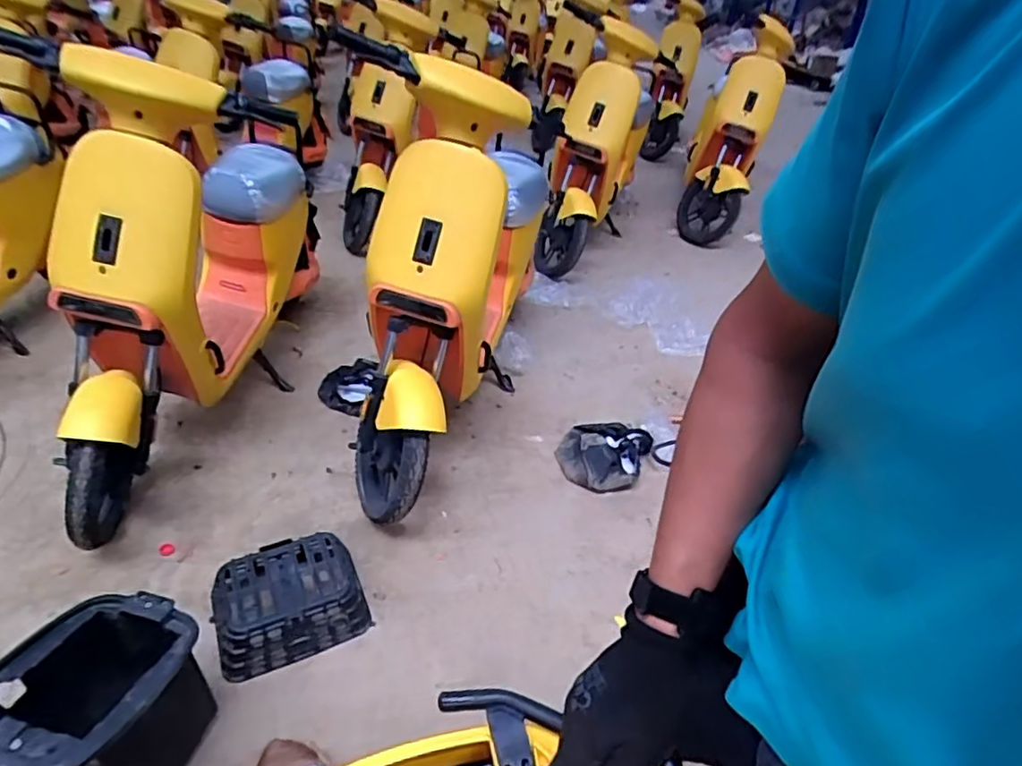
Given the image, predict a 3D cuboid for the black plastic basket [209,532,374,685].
[{"bbox_3d":[-0.490,0.482,1.344,0.304,0.121,0.227,-15,39,-25],"label":"black plastic basket"}]

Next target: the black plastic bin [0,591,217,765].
[{"bbox_3d":[-0.654,0.570,1.007,0.255,0.358,0.290,9,36,5],"label":"black plastic bin"}]

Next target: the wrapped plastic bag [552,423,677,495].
[{"bbox_3d":[0.296,0.203,1.843,0.289,0.101,0.260,-11,38,-20],"label":"wrapped plastic bag"}]

